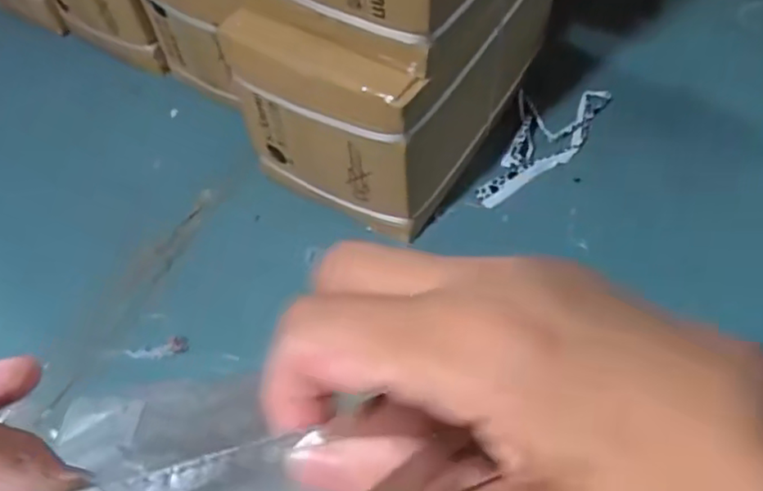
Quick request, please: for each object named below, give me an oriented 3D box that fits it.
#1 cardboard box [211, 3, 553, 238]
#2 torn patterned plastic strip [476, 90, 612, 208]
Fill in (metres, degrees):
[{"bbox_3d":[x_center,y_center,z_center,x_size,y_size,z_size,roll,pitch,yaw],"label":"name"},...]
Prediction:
[{"bbox_3d":[0.036,-0.282,0.905,0.263,0.274,0.443,26,63,20],"label":"cardboard box"},{"bbox_3d":[0.254,-0.167,0.994,0.127,0.020,0.292,26,62,20],"label":"torn patterned plastic strip"}]

